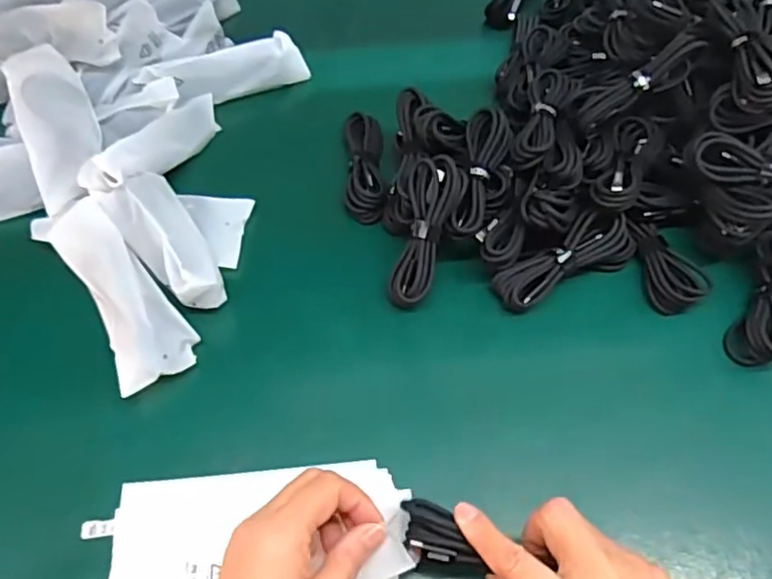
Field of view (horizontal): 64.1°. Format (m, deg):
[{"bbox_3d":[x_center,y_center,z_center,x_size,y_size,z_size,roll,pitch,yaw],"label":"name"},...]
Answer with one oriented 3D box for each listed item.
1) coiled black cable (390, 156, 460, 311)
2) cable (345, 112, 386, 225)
[{"bbox_3d":[0.027,-0.042,0.456,0.036,0.019,0.110,13,90,6],"label":"coiled black cable"},{"bbox_3d":[-0.018,-0.105,0.523,0.032,0.020,0.106,0,59,-2],"label":"cable"}]

